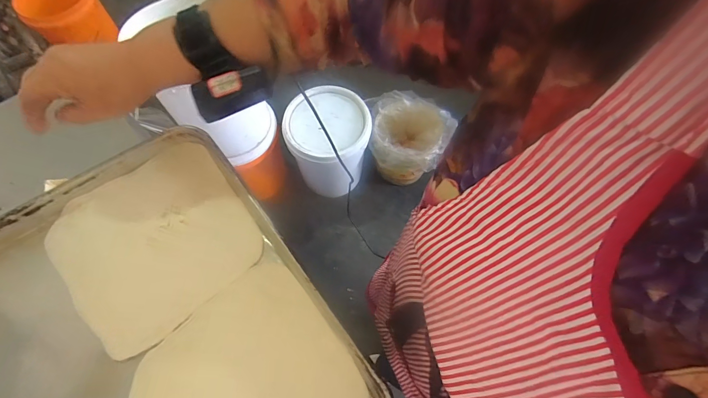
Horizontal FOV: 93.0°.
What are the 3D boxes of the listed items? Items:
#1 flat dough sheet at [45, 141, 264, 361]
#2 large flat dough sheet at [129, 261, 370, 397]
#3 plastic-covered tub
[{"bbox_3d":[-0.215,0.043,0.368,0.189,0.013,0.188,-40,72,-16],"label":"flat dough sheet"},{"bbox_3d":[-0.096,0.180,0.308,0.184,0.012,0.183,-38,71,-15],"label":"large flat dough sheet"},{"bbox_3d":[0.201,-0.205,1.390,0.302,0.233,0.251,30,69,12],"label":"plastic-covered tub"}]

